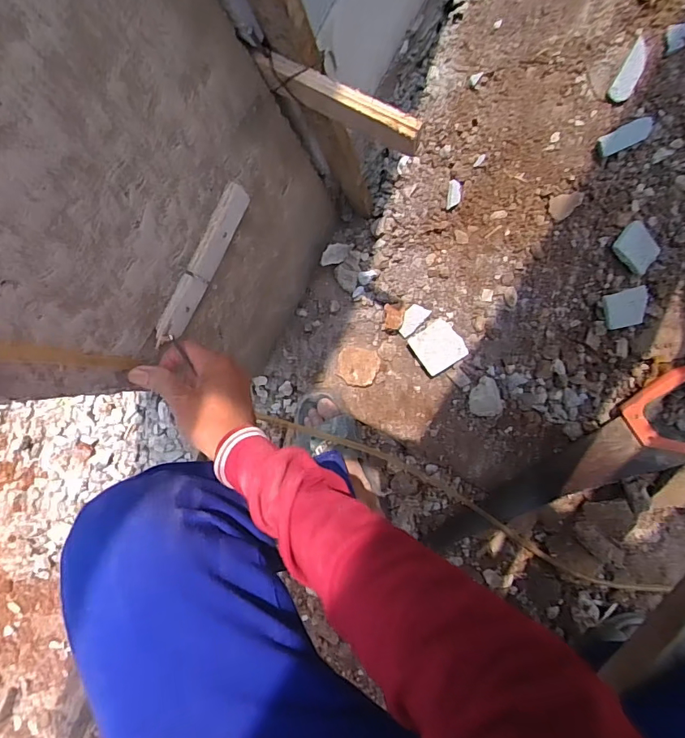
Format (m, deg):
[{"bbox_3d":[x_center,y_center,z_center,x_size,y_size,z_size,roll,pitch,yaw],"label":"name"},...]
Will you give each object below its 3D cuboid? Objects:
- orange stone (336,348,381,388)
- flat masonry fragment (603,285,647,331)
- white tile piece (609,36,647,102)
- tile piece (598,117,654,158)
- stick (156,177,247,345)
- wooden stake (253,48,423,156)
[{"bbox_3d":[0.026,-0.004,0.774,0.066,0.024,0.060,7,92,10],"label":"orange stone"},{"bbox_3d":[0.390,-0.083,0.644,0.059,0.013,0.049,-15,89,10],"label":"flat masonry fragment"},{"bbox_3d":[0.362,-0.372,0.590,0.026,0.010,0.071,29,96,8],"label":"white tile piece"},{"bbox_3d":[0.362,-0.298,0.602,0.070,0.011,0.027,-24,87,9],"label":"tile piece"},{"bbox_3d":[-0.130,-0.095,0.438,0.012,0.029,0.156,29,96,8],"label":"stick"},{"bbox_3d":[-0.003,-0.216,0.381,0.143,0.030,0.019,28,96,8],"label":"wooden stake"}]

